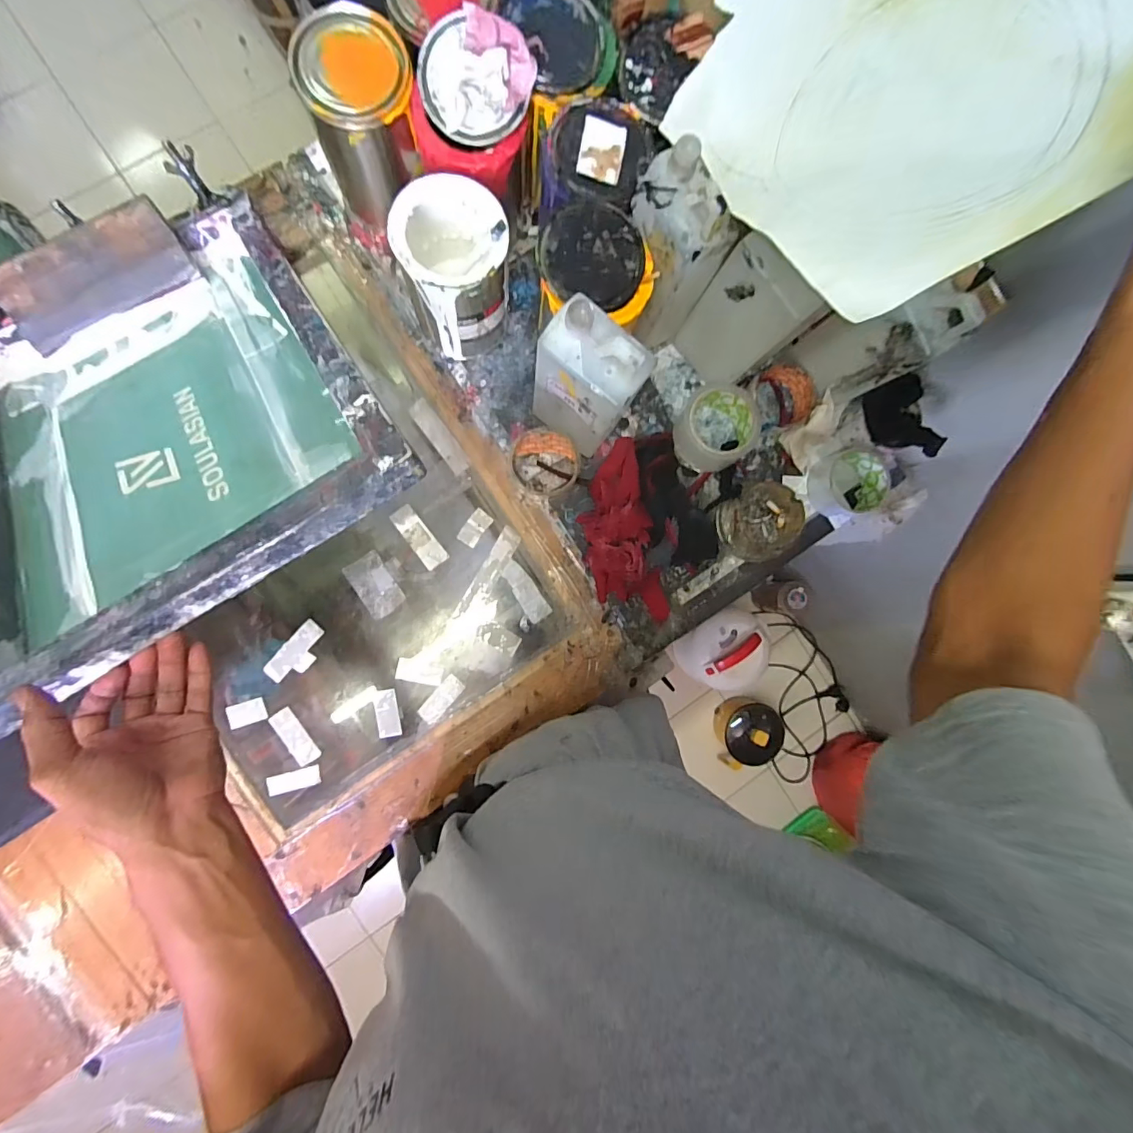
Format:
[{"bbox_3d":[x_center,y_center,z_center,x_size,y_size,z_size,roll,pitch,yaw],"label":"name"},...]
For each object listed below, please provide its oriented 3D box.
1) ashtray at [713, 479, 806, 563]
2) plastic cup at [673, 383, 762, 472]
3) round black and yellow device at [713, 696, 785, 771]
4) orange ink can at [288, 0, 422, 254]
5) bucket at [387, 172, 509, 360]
[{"bbox_3d":[0.251,-0.058,0.624,0.095,0.045,0.091,0,88,-7],"label":"ashtray"},{"bbox_3d":[0.186,-0.175,0.609,0.099,0.049,0.094,0,88,-7],"label":"plastic cup"},{"bbox_3d":[0.534,0.489,1.388,0.160,0.165,0.183,3,88,-7],"label":"round black and yellow device"},{"bbox_3d":[-0.211,-0.461,0.525,0.107,0.154,0.119,-4,89,-7],"label":"orange ink can"},{"bbox_3d":[-0.122,-0.320,0.536,0.108,0.146,0.120,-14,90,-7],"label":"bucket"}]

